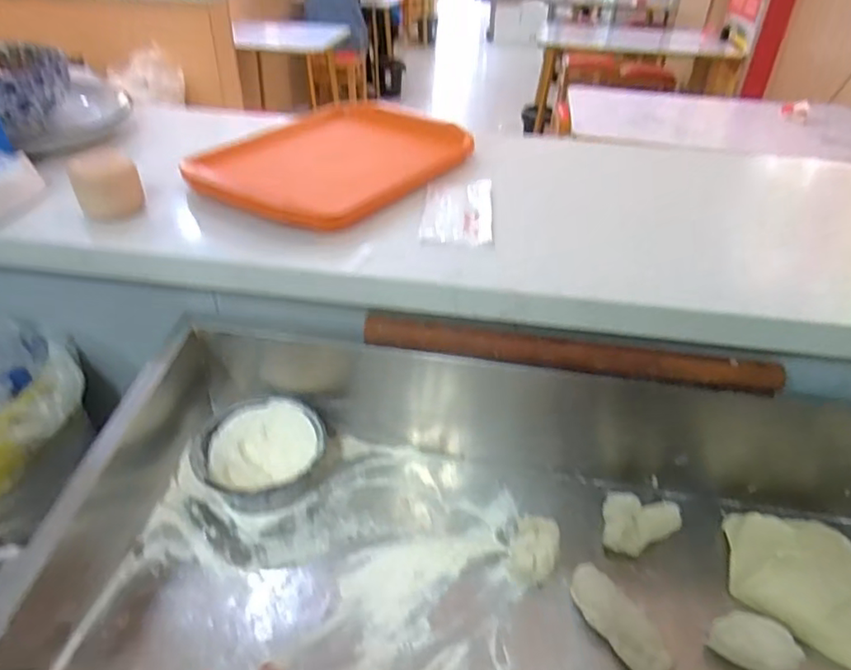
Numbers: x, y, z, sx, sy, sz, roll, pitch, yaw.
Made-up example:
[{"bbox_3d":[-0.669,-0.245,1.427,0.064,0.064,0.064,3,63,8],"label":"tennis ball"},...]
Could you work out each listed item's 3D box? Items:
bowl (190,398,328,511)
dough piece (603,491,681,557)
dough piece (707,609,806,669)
[{"bbox_3d":[-0.213,0.161,0.788,0.157,0.077,0.153,3,36,-2],"label":"bowl"},{"bbox_3d":[0.269,0.238,0.756,0.088,0.033,0.075,16,37,16],"label":"dough piece"},{"bbox_3d":[0.352,0.328,0.640,0.082,0.031,0.053,29,43,31],"label":"dough piece"}]

